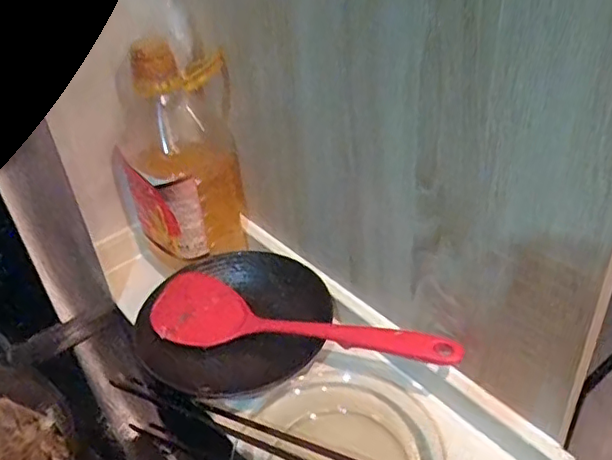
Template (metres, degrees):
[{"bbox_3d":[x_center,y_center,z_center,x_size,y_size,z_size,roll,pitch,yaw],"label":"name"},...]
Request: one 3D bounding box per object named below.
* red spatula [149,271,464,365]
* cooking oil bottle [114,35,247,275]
[{"bbox_3d":[-0.009,0.097,0.659,0.348,0.059,0.079,8,39,17],"label":"red spatula"},{"bbox_3d":[-0.160,-0.090,0.744,0.153,0.274,0.141,-17,39,-15],"label":"cooking oil bottle"}]

